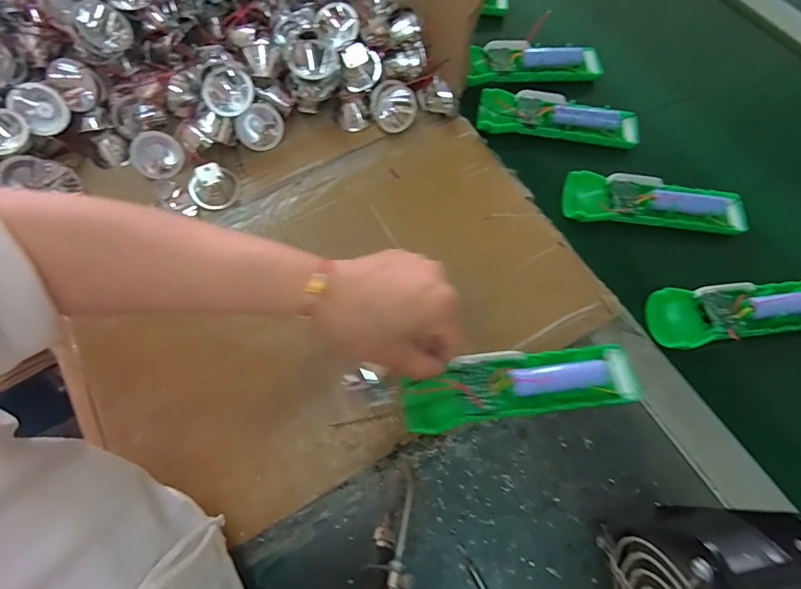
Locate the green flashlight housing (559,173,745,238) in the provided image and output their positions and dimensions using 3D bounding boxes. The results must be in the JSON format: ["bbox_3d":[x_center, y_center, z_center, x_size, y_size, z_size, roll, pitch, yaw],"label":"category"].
[{"bbox_3d":[0.235,-0.084,0.420,0.156,0.023,0.050,10,69,6],"label":"green flashlight housing"}]

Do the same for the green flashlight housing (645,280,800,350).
[{"bbox_3d":[0.286,0.013,0.377,0.147,0.028,0.048,-7,68,-1],"label":"green flashlight housing"}]

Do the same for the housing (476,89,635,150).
[{"bbox_3d":[0.162,-0.185,0.465,0.161,0.021,0.048,8,69,5],"label":"housing"}]

